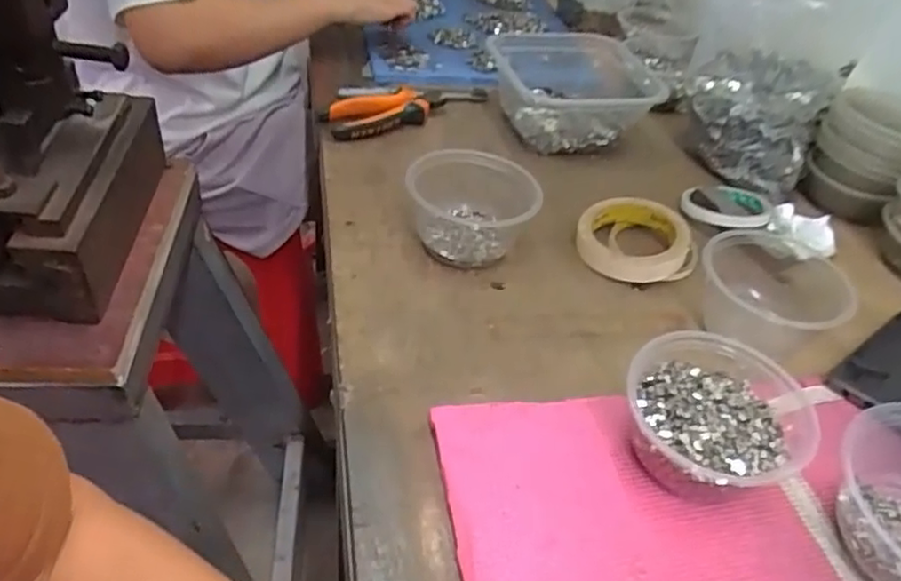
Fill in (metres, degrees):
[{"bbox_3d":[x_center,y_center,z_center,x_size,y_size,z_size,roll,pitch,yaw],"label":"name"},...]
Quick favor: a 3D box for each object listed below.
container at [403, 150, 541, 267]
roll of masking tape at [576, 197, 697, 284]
[{"bbox_3d":[0.017,-0.070,0.593,0.109,0.067,0.091,5,42,-2],"label":"container"},{"bbox_3d":[0.170,-0.049,0.622,0.103,0.030,0.103,4,42,-3],"label":"roll of masking tape"}]

